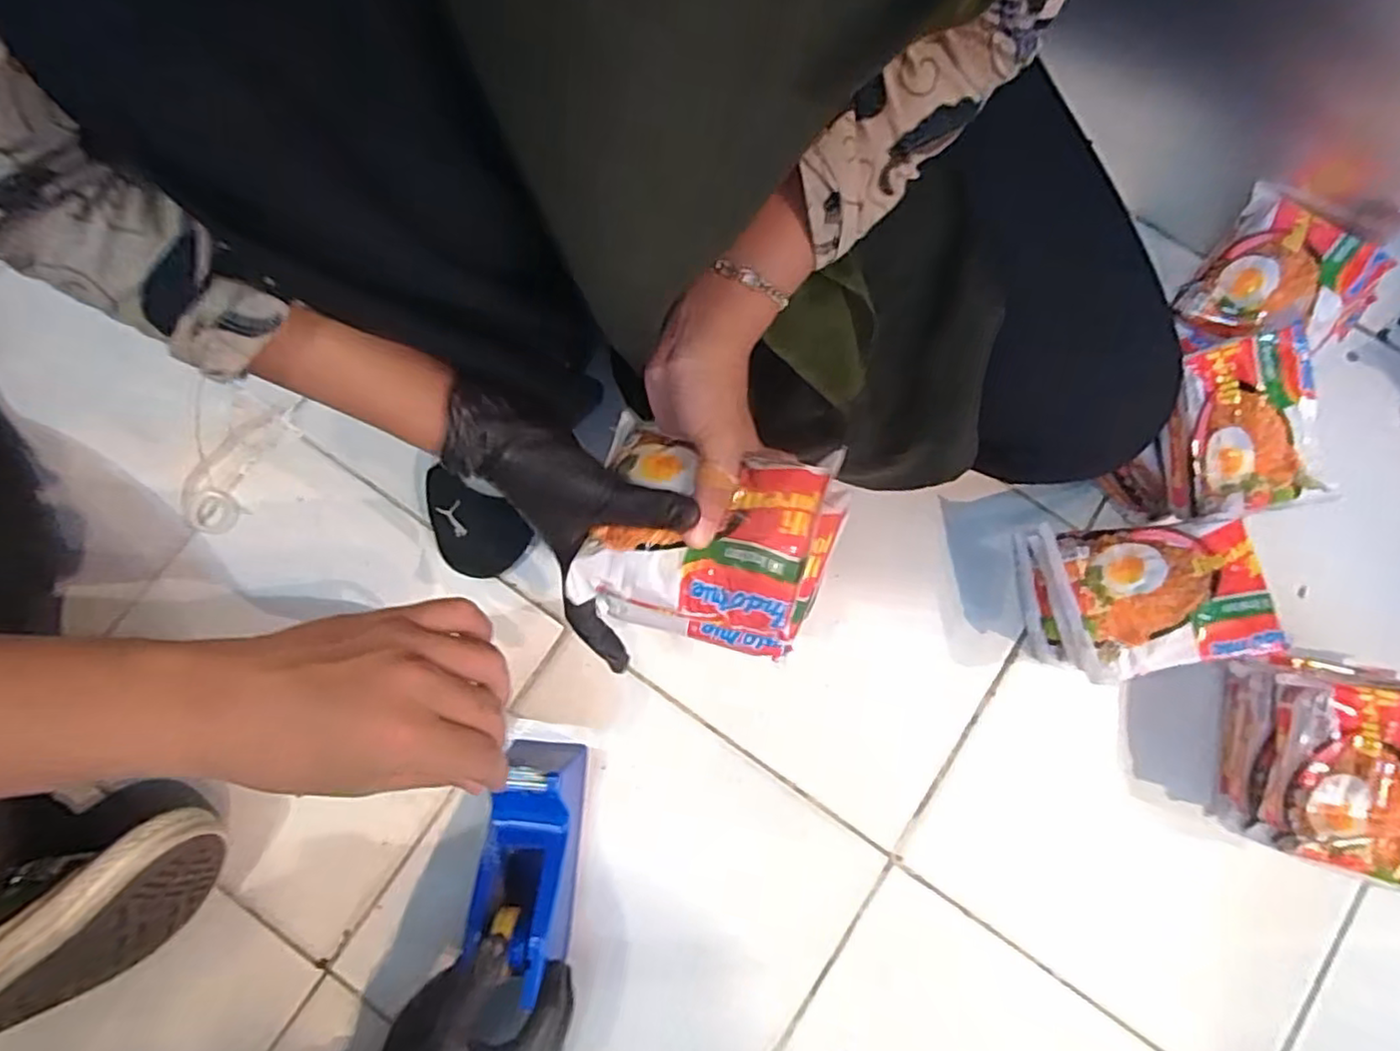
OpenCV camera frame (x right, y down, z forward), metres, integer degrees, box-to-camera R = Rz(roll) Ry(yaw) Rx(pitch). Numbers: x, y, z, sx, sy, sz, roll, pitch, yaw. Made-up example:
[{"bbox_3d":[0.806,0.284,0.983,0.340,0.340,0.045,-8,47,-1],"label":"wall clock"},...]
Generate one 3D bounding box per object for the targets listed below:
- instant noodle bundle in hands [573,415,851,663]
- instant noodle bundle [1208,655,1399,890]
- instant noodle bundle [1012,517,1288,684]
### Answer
[{"bbox_3d":[0.004,0.005,0.365,0.135,0.057,0.116,10,77,1],"label":"instant noodle bundle in hands"},{"bbox_3d":[0.424,0.166,0.458,0.101,0.112,0.124,19,80,4],"label":"instant noodle bundle"},{"bbox_3d":[0.311,0.047,0.481,0.122,0.106,0.108,-11,79,-2],"label":"instant noodle bundle"}]

